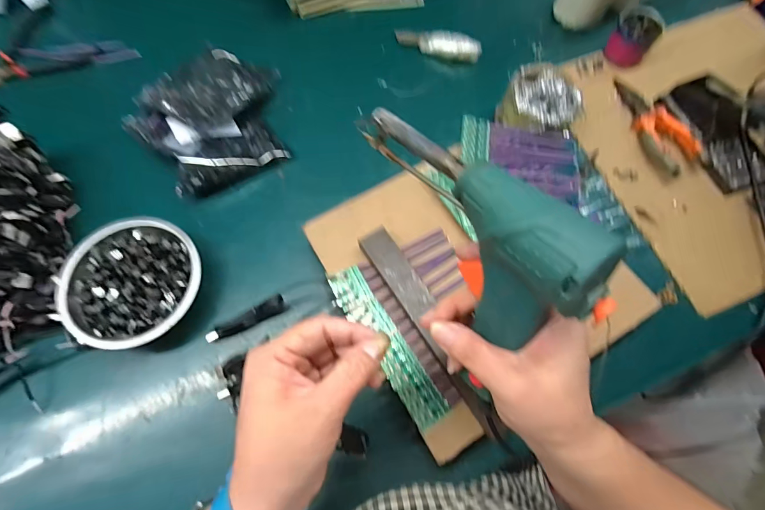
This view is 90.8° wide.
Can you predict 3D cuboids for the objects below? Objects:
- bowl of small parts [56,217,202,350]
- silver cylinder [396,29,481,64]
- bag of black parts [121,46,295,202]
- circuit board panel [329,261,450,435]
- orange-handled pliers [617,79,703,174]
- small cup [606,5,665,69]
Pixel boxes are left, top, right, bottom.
[{"bbox_3d":[-0.244,0.029,0.380,0.126,0.043,0.126,1,69,-2],"label":"bowl of small parts"},{"bbox_3d":[0.075,-0.293,0.520,0.122,0.021,0.039,24,70,7],"label":"silver cylinder"},{"bbox_3d":[-0.201,-0.170,0.456,0.186,0.046,0.177,-35,74,-14],"label":"bag of black parts"},{"bbox_3d":[0.002,0.079,0.350,0.033,0.006,0.160,-31,71,-12],"label":"circuit board panel"},{"bbox_3d":[0.338,-0.163,0.466,0.047,0.019,0.146,-12,70,-7],"label":"orange-handled pliers"},{"bbox_3d":[0.330,-0.286,0.499,0.053,0.046,0.056,1,69,-2],"label":"small cup"}]

